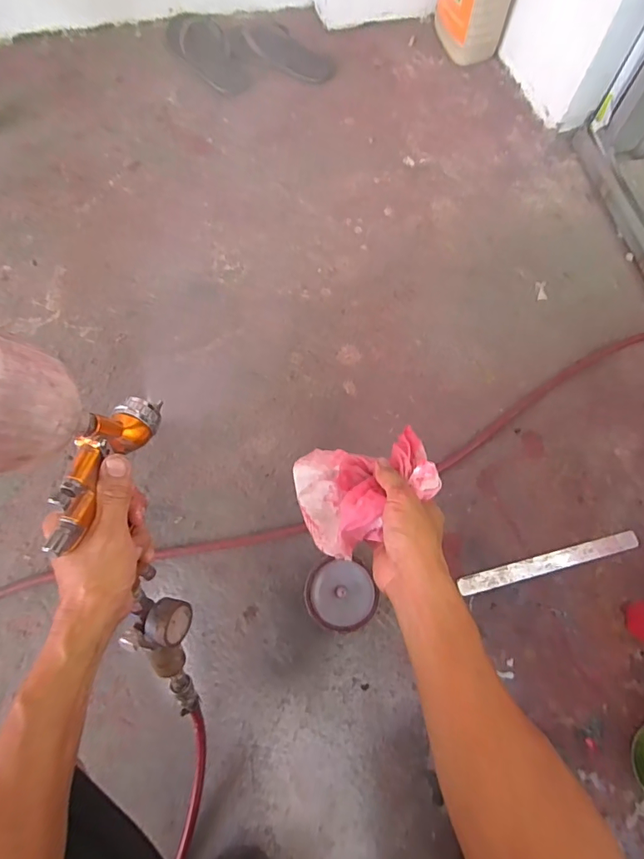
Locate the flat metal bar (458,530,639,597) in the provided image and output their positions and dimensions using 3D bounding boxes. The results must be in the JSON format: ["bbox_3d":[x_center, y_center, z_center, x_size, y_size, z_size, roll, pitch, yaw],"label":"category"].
[{"bbox_3d":[0.339,0.199,0.701,0.277,0.008,0.029,-14,64,-4],"label":"flat metal bar"}]

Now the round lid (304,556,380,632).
[{"bbox_3d":[0.028,0.237,0.675,0.101,0.028,0.093,0,70,0],"label":"round lid"}]

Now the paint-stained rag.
[{"bbox_3d":[0.046,0.063,0.500,0.143,0.081,0.126,-7,71,-3],"label":"paint-stained rag"}]

